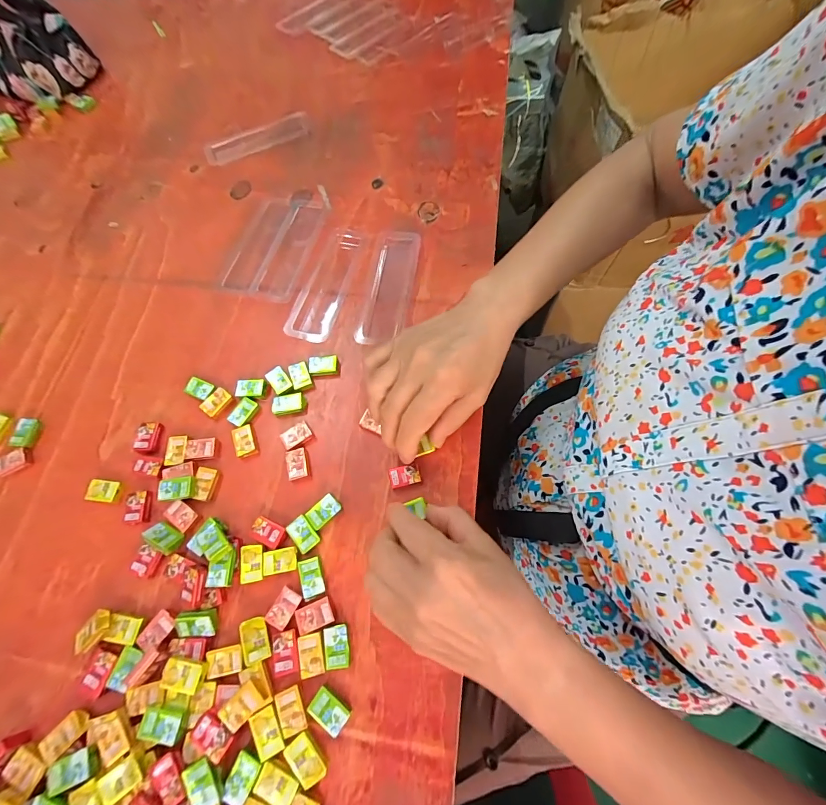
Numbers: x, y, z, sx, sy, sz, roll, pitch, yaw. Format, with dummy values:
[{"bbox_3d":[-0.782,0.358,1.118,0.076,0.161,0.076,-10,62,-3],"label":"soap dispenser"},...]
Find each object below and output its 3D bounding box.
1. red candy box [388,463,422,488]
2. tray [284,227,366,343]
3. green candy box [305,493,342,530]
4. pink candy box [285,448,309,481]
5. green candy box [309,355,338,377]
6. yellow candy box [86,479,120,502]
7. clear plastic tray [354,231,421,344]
[{"bbox_3d":[-0.006,0.060,0.299,0.024,0.008,0.017,-12,68,-2],"label":"red candy box"},{"bbox_3d":[-0.091,-0.125,0.382,0.046,0.007,0.142,13,69,8],"label":"tray"},{"bbox_3d":[-0.071,0.086,0.291,0.025,0.005,0.017,-39,72,-13],"label":"green candy box"},{"bbox_3d":[-0.097,0.051,0.307,0.018,0.006,0.025,-16,68,-4],"label":"pink candy box"},{"bbox_3d":[-0.083,-0.035,0.341,0.025,0.010,0.017,-7,68,0],"label":"green candy box"},{"bbox_3d":[-0.259,0.074,0.308,0.027,0.006,0.018,4,68,4],"label":"yellow candy box"},{"bbox_3d":[-0.023,-0.118,0.375,0.042,0.016,0.141,10,69,7],"label":"clear plastic tray"}]

